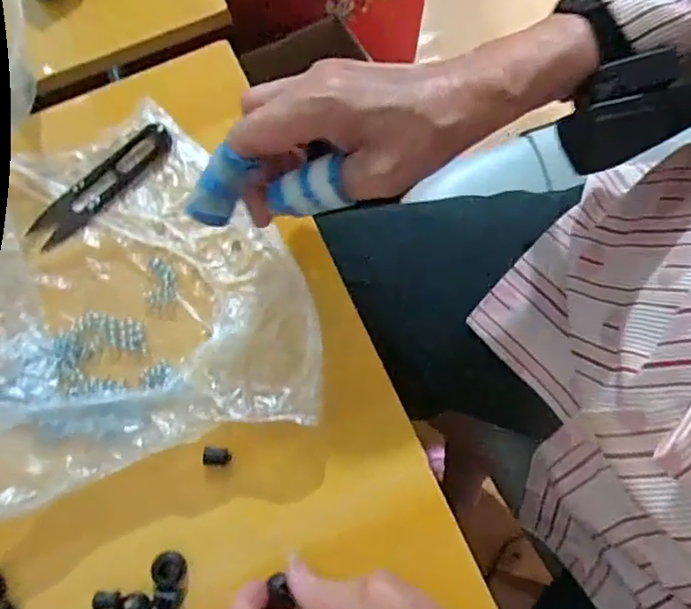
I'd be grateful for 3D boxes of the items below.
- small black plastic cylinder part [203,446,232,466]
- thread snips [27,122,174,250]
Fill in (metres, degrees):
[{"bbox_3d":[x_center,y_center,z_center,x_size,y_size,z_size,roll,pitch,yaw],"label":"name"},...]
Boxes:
[{"bbox_3d":[-0.070,0.083,0.338,0.016,0.011,0.010,5,77,3],"label":"small black plastic cylinder part"},{"bbox_3d":[-0.148,-0.073,0.376,0.100,0.004,0.023,-43,79,-8],"label":"thread snips"}]

